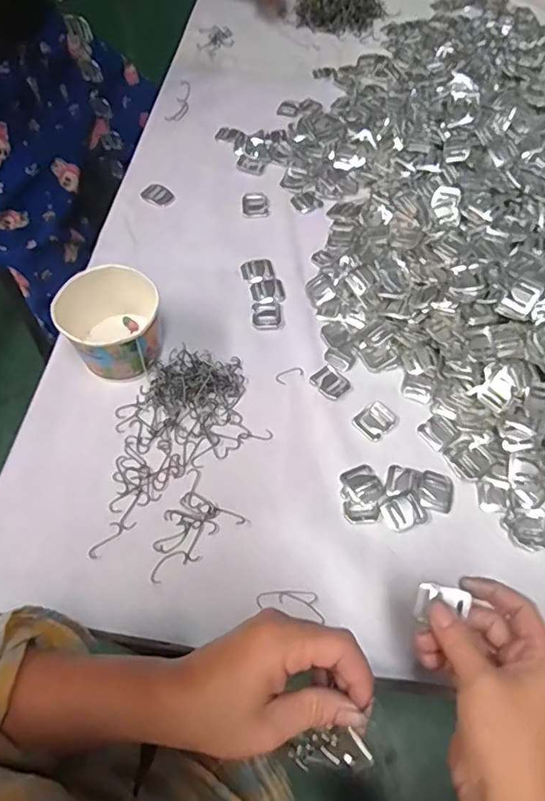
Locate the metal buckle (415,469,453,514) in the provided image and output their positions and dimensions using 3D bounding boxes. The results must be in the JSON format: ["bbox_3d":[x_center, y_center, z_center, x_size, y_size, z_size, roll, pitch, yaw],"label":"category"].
[{"bbox_3d":[0.148,0.082,0.491,0.032,0.004,0.035,18,62,9],"label":"metal buckle"}]

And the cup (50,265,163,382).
[{"bbox_3d":[-0.151,-0.069,0.520,0.087,0.074,0.082,0,61,-1],"label":"cup"}]

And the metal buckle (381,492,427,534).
[{"bbox_3d":[0.117,0.098,0.479,0.036,0.004,0.029,-21,63,-12],"label":"metal buckle"}]

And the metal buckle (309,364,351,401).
[{"bbox_3d":[0.058,-0.019,0.537,0.030,0.004,0.035,-40,69,-20],"label":"metal buckle"}]

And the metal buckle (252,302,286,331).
[{"bbox_3d":[-0.004,-0.090,0.576,0.035,0.004,0.036,-3,61,-3],"label":"metal buckle"}]

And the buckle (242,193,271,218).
[{"bbox_3d":[-0.021,-0.242,0.671,0.034,0.004,0.039,-4,61,-3],"label":"buckle"}]

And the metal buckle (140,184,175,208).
[{"bbox_3d":[-0.142,-0.252,0.666,0.037,0.010,0.030,39,67,19],"label":"metal buckle"}]

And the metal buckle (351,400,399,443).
[{"bbox_3d":[0.098,0.019,0.515,0.037,0.006,0.031,-41,69,-20],"label":"metal buckle"}]

